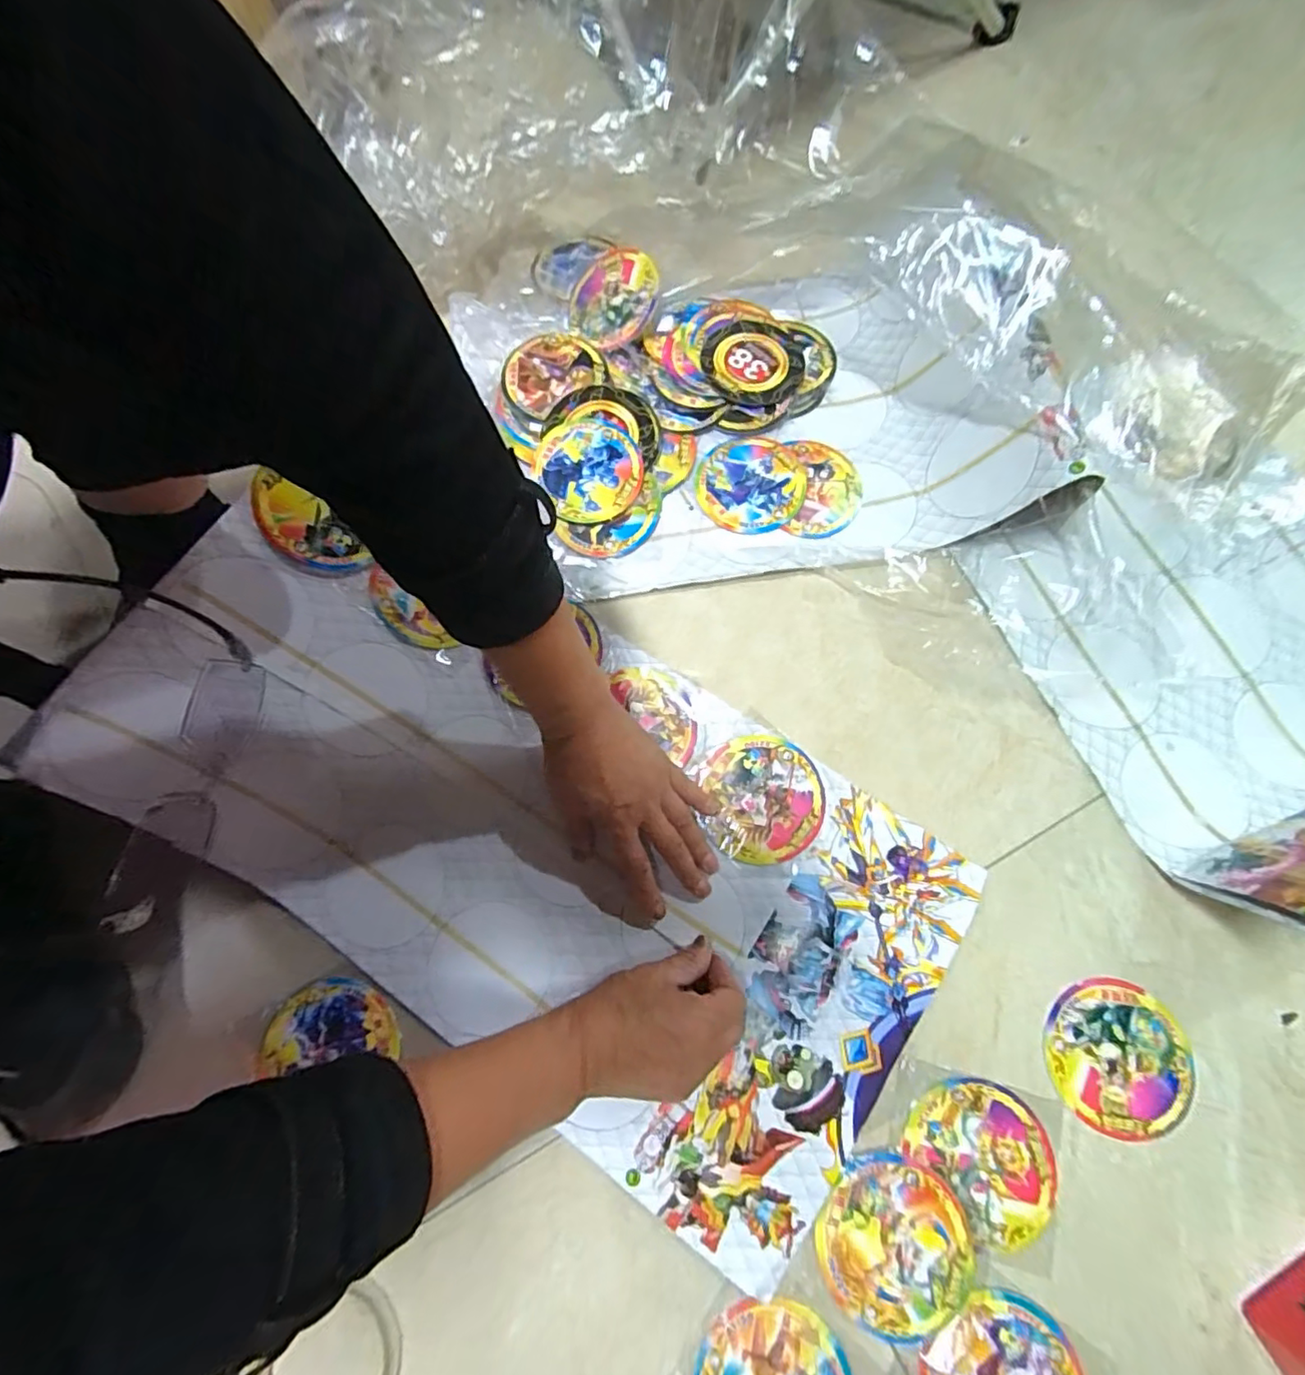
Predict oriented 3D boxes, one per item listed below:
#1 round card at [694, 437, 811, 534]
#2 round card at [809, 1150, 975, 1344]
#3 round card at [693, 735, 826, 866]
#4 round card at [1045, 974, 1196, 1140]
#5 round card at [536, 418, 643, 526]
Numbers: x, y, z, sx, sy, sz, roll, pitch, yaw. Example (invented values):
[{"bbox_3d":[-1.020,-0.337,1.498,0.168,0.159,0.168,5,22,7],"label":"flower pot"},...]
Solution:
[{"bbox_3d":[0.088,-0.182,0.528,0.092,0.005,0.095,0,74,0],"label":"round card"},{"bbox_3d":[0.155,0.357,0.376,0.096,0.004,0.094,0,74,0],"label":"round card"},{"bbox_3d":[0.086,0.086,0.456,0.090,0.007,0.094,-2,74,0],"label":"round card"},{"bbox_3d":[0.319,0.254,0.405,0.094,0.004,0.095,0,74,0],"label":"round card"},{"bbox_3d":[-0.055,-0.192,0.521,0.086,0.005,0.097,-30,82,-8],"label":"round card"}]

